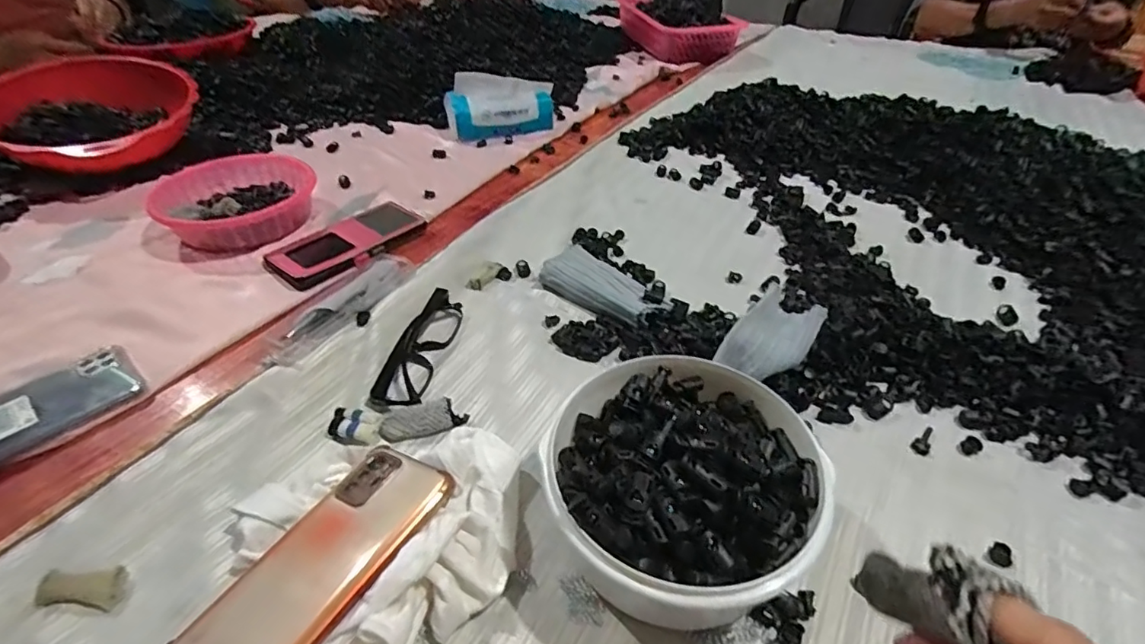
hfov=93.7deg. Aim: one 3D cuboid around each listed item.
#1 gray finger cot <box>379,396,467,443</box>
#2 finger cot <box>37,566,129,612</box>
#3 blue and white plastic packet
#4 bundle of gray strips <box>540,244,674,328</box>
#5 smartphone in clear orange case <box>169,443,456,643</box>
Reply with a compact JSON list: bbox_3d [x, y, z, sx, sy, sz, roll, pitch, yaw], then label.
[{"bbox_3d":[-0.114,0.075,0.413,0.062,0.015,0.024,-13,41,-12],"label":"gray finger cot"},{"bbox_3d":[-0.292,0.159,0.321,0.045,0.012,0.020,-1,40,1],"label":"finger cot"},{"bbox_3d":[-0.118,-0.342,0.862,0.169,0.054,0.114,-3,81,-9],"label":"blue and white plastic packet"},{"bbox_3d":[0.029,-0.033,0.522,0.123,0.030,0.047,26,47,29],"label":"bundle of gray strips"},{"bbox_3d":[-0.145,0.139,0.307,0.076,0.008,0.159,12,42,28],"label":"smartphone in clear orange case"}]

